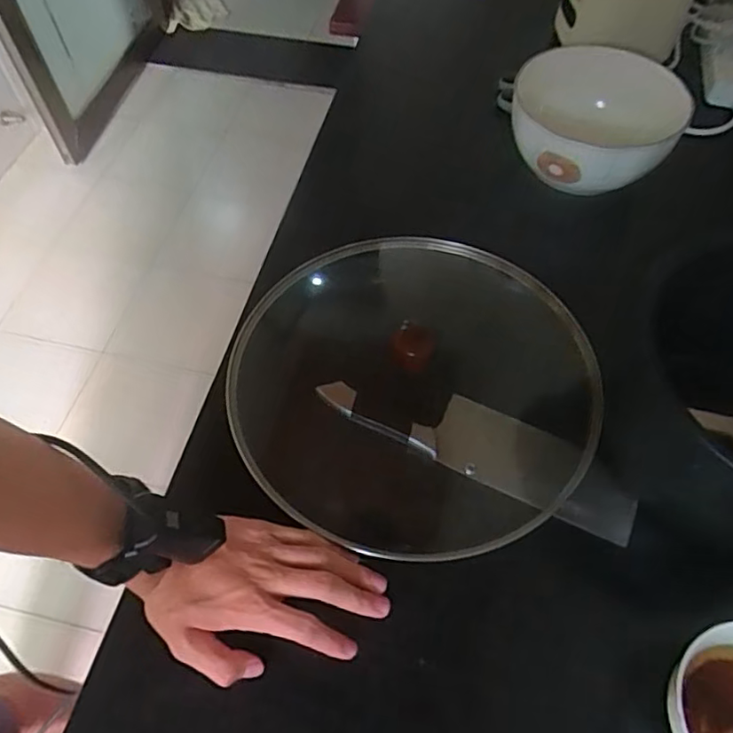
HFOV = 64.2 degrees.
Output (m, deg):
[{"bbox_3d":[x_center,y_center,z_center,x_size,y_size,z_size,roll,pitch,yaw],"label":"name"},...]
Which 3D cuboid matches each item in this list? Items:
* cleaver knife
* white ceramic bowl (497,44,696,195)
[{"bbox_3d":[0.096,0.066,0.507,0.275,0.022,0.066,22,61,11],"label":"cleaver knife"},{"bbox_3d":[0.233,-0.267,0.645,0.190,0.103,0.158,31,63,18],"label":"white ceramic bowl"}]

